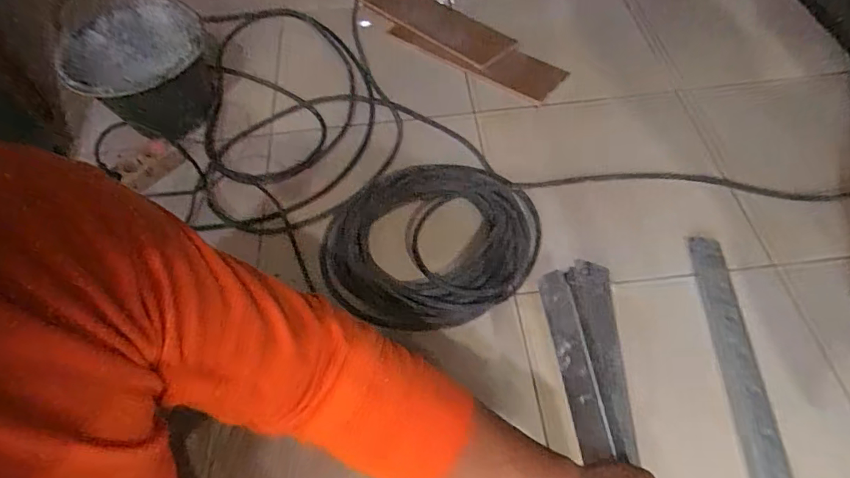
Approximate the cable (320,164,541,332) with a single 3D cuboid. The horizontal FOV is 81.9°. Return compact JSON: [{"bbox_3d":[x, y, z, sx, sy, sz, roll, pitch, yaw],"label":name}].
[{"bbox_3d":[-0.001,0.000,0.772,0.312,0.037,0.305,-2,57,3],"label":"cable"}]

